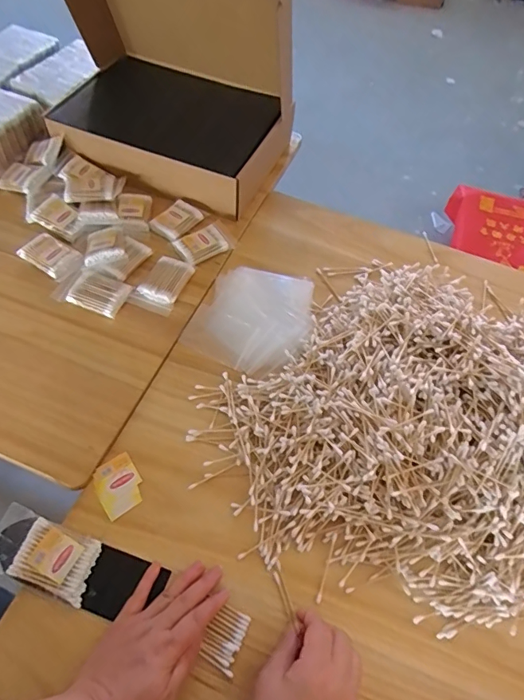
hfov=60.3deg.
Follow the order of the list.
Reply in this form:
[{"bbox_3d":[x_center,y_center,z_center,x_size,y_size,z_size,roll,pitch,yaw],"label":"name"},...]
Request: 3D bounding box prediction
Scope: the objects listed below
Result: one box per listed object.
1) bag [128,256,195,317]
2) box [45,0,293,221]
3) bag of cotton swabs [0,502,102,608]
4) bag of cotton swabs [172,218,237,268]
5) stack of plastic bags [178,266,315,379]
[{"bbox_3d":[-0.147,-0.098,0.668,0.062,0.019,0.092,19,61,7],"label":"bag"},{"bbox_3d":[-0.153,-0.489,0.716,0.394,0.307,0.303,22,61,8],"label":"box"},{"bbox_3d":[-0.230,0.212,0.471,0.114,0.018,0.062,19,61,7],"label":"bag of cotton swabs"},{"bbox_3d":[-0.091,-0.168,0.721,0.094,0.026,0.058,-30,67,-19],"label":"bag of cotton swabs"},{"bbox_3d":[-0.009,-0.050,0.648,0.159,0.026,0.169,24,61,10],"label":"stack of plastic bags"}]

